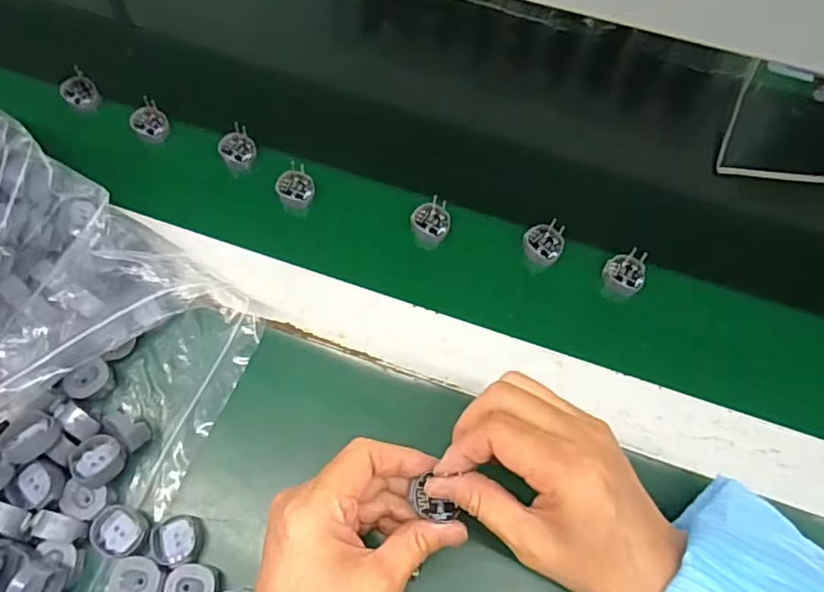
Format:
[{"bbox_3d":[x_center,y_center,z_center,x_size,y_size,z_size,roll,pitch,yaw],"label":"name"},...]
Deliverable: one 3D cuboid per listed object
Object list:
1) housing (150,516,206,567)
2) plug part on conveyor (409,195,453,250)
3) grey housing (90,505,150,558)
[{"bbox_3d":[-0.137,0.142,0.338,0.029,0.009,0.026,3,66,0],"label":"housing"},{"bbox_3d":[0.014,-0.055,0.448,0.029,0.031,0.029,17,67,6],"label":"plug part on conveyor"},{"bbox_3d":[-0.169,0.136,0.339,0.029,0.010,0.026,13,67,4],"label":"grey housing"}]

